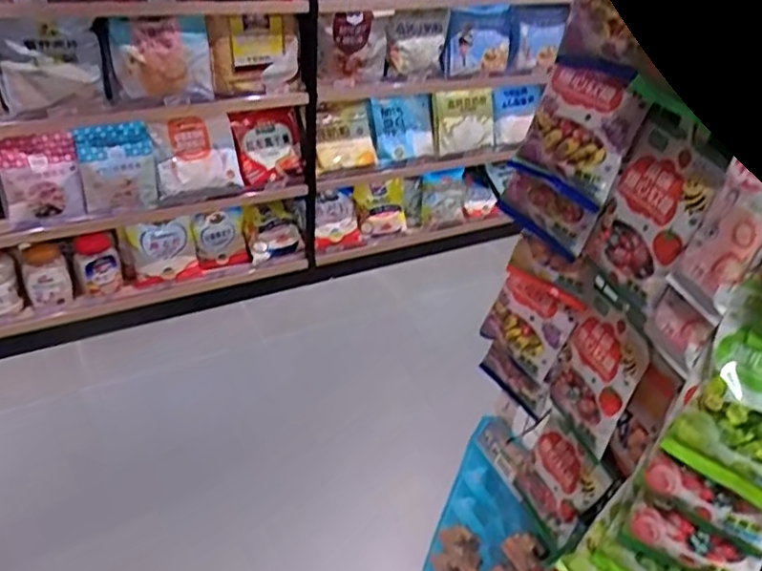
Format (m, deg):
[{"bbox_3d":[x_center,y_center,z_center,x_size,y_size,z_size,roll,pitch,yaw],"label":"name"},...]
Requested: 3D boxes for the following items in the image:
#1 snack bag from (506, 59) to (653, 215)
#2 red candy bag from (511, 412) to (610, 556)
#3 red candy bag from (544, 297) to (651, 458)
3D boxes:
[{"bbox_3d":[0.222,-0.173,0.727,0.047,0.134,0.123,-24,43,-35],"label":"snack bag"},{"bbox_3d":[0.255,0.286,0.933,0.039,0.171,0.148,-9,36,-17],"label":"red candy bag"},{"bbox_3d":[0.266,0.106,0.804,0.040,0.157,0.141,-3,34,-9],"label":"red candy bag"}]

